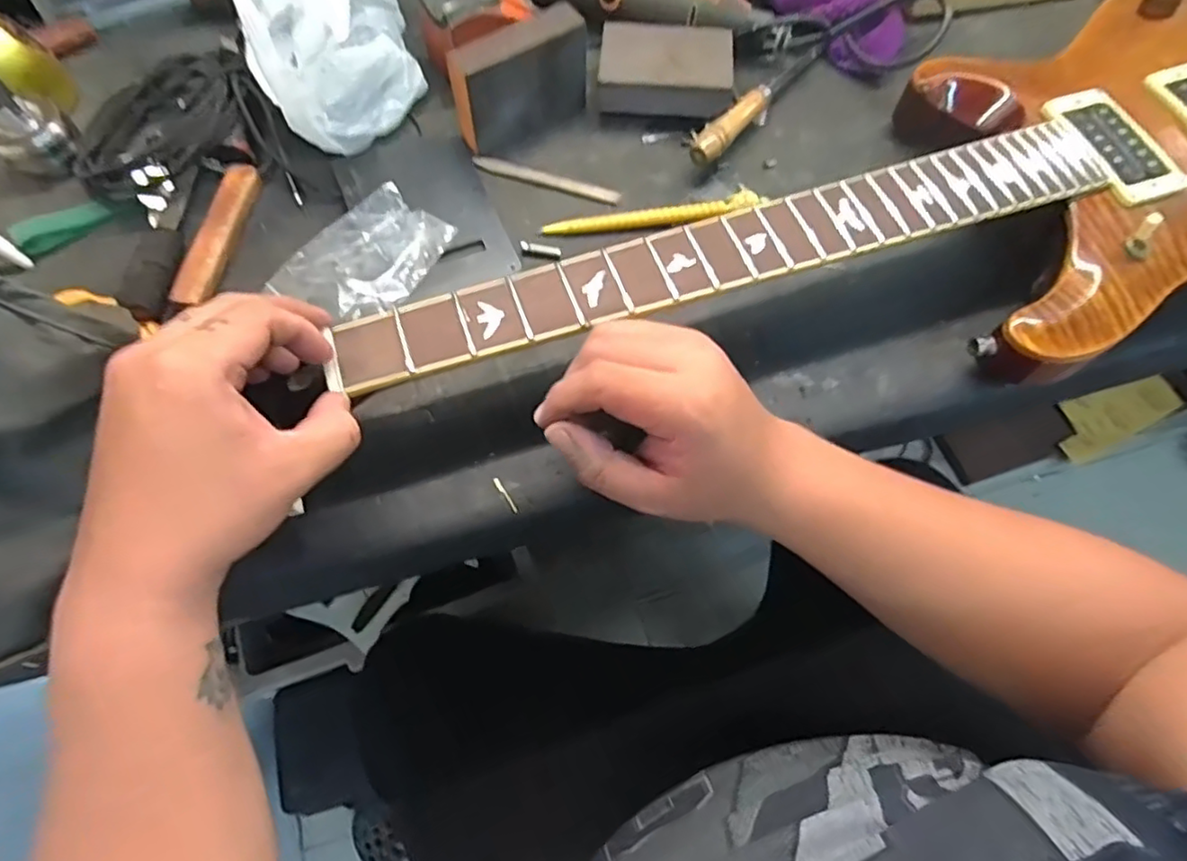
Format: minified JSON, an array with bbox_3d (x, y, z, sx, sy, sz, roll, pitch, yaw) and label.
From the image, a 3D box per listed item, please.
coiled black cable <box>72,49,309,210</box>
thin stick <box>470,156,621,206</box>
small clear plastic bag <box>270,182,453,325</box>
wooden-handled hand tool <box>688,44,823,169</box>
[{"bbox_3d":[-0.296,-0.223,0.456,0.154,0.040,0.128,-7,67,-3],"label":"coiled black cable"},{"bbox_3d":[-0.035,-0.186,0.468,0.112,0.006,0.012,16,67,7],"label":"thin stick"},{"bbox_3d":[-0.152,-0.115,0.426,0.077,0.020,0.100,35,71,14],"label":"small clear plastic bag"},{"bbox_3d":[0.131,-0.260,0.487,0.021,0.026,0.176,35,71,14],"label":"wooden-handled hand tool"}]

